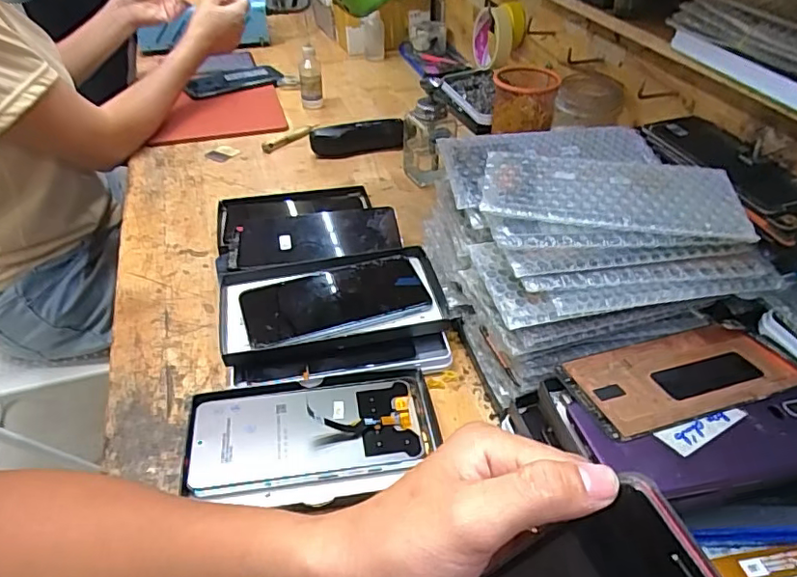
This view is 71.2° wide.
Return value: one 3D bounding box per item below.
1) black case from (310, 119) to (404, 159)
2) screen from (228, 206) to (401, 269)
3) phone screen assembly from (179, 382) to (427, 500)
[{"bbox_3d":[-0.057,-0.210,0.774,0.126,0.042,0.025,-5,41,-6],"label":"black case"},{"bbox_3d":[-0.085,-0.056,0.568,0.167,0.010,0.080,-6,45,-4],"label":"screen"},{"bbox_3d":[-0.067,0.107,0.412,0.165,0.011,0.078,-7,45,-5],"label":"phone screen assembly"}]

